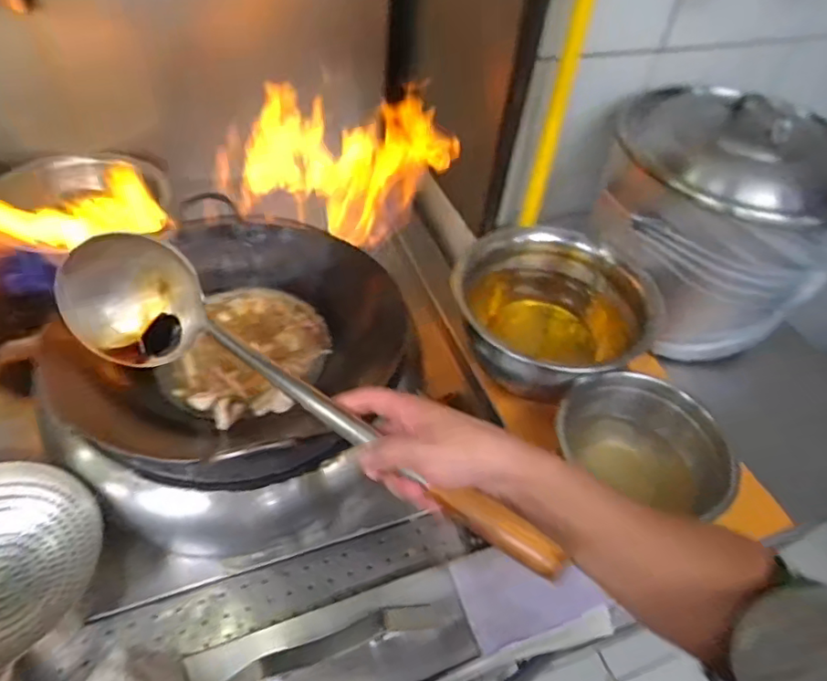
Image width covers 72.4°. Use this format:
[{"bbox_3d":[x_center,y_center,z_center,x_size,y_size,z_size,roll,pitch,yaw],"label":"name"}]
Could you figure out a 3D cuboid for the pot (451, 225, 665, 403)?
[{"bbox_3d":[0.191,-0.033,0.820,0.257,0.169,0.219,-21,54,-23],"label":"pot"}]

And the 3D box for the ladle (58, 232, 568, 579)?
[{"bbox_3d":[-0.113,0.045,0.474,0.504,0.120,0.092,25,50,27],"label":"ladle"}]

